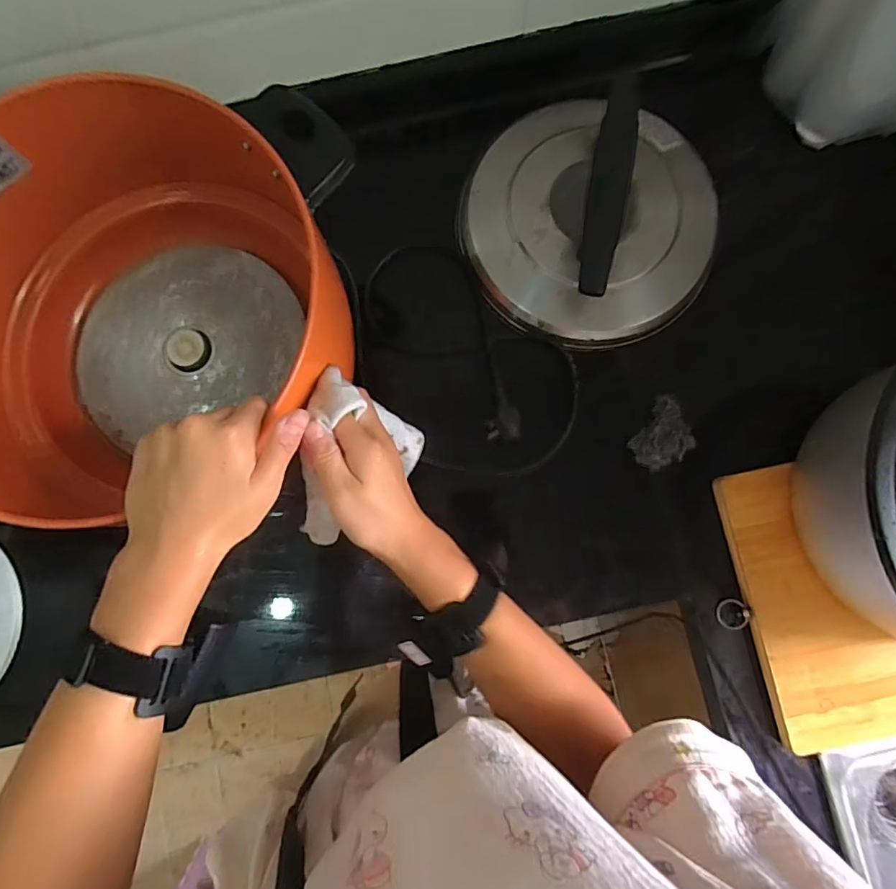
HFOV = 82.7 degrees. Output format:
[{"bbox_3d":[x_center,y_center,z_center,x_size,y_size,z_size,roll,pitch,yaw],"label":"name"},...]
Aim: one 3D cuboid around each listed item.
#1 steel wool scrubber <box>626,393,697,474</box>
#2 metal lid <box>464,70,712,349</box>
[{"bbox_3d":[0.221,-0.012,0.541,0.063,0.038,0.070,-19,83,-2],"label":"steel wool scrubber"},{"bbox_3d":[0.152,-0.239,0.534,0.267,0.087,0.249,0,83,0],"label":"metal lid"}]

